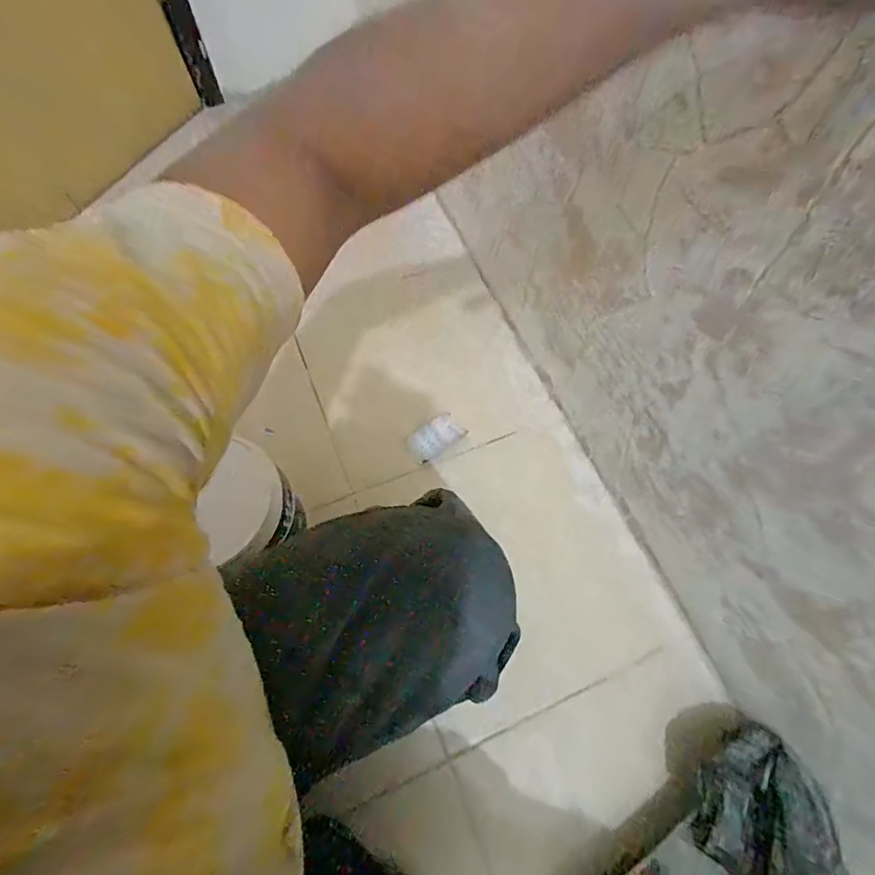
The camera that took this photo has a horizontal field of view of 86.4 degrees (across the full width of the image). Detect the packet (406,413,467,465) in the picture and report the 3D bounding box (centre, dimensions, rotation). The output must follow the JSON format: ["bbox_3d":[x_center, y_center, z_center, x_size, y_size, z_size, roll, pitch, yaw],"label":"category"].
[{"bbox_3d":[-0.003,0.001,0.811,0.100,0.013,0.058,-37,72,-17],"label":"packet"}]

